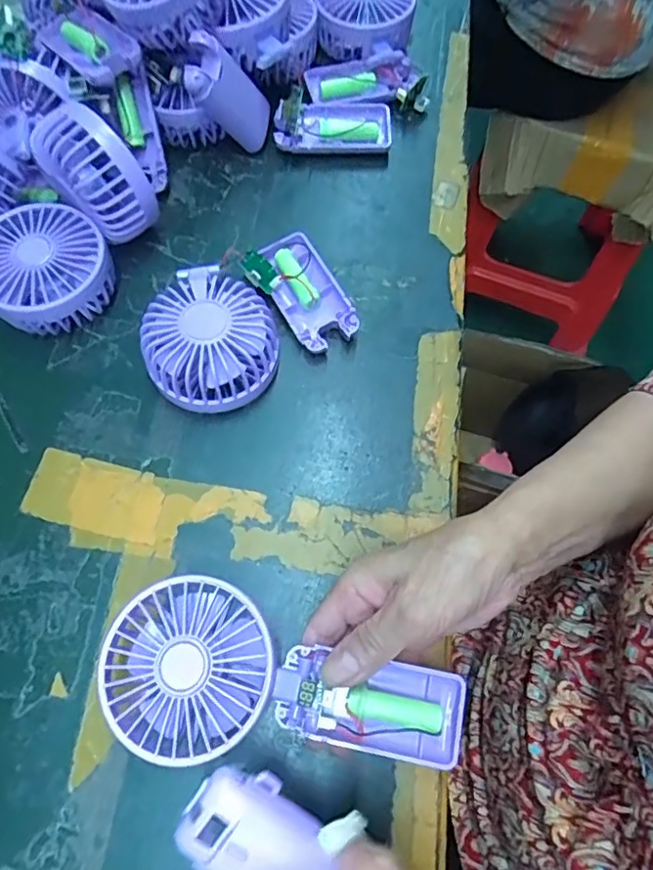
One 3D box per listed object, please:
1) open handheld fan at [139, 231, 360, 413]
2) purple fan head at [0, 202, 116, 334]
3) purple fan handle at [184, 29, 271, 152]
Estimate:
[{"bbox_3d":[-0.056,-0.080,0.377,0.144,0.047,0.095,-35,72,-14],"label":"open handheld fan"},{"bbox_3d":[-0.192,-0.110,0.384,0.082,0.045,0.084,0,67,0],"label":"purple fan head"},{"bbox_3d":[-0.070,-0.247,0.409,0.028,0.084,0.037,47,106,17],"label":"purple fan handle"}]

